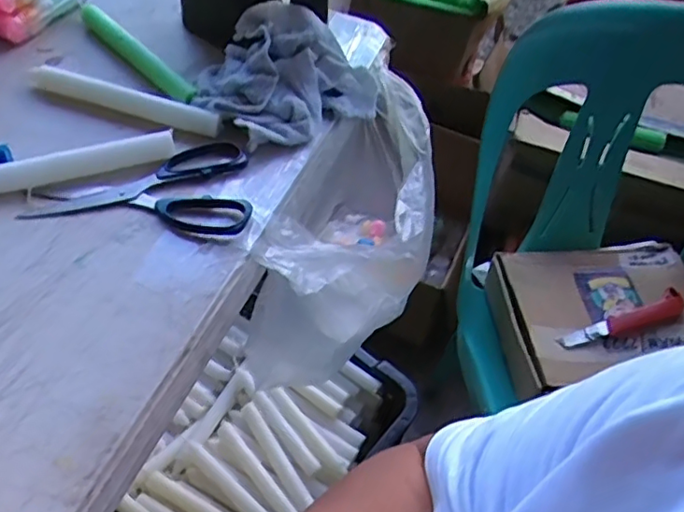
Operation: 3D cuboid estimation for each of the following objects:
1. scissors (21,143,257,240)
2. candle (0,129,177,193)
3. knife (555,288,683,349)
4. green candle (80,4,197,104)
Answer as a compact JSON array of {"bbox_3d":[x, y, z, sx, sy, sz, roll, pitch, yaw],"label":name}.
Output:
[{"bbox_3d":[-0.159,-0.063,0.502,0.171,0.010,0.102,4,50,-3],"label":"scissors"},{"bbox_3d":[-0.241,-0.072,0.500,0.204,0.020,0.018,-15,54,-18],"label":"candle"},{"bbox_3d":[0.363,0.082,0.773,0.187,0.028,0.033,-16,54,-18],"label":"knife"},{"bbox_3d":[-0.206,-0.202,0.615,0.188,0.027,0.018,39,57,24],"label":"green candle"}]

